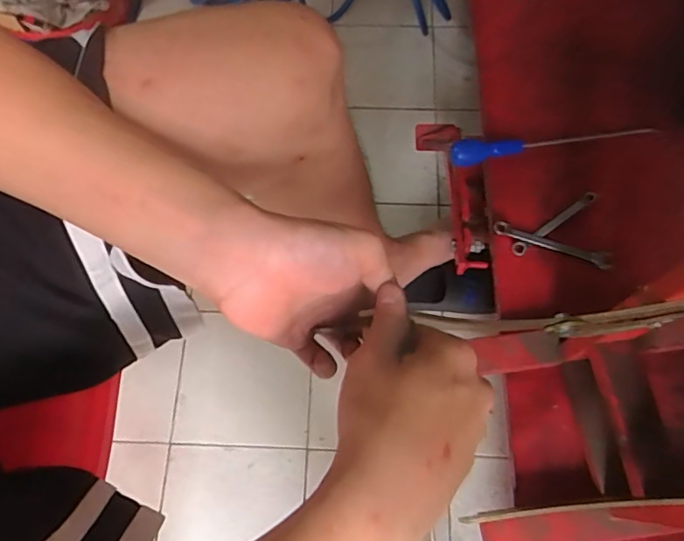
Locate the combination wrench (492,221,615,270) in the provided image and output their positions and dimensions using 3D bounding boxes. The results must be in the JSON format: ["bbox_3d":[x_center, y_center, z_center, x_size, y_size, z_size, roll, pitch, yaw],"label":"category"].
[{"bbox_3d":[0.261,-0.032,0.651,0.144,0.014,0.022,21,71,9],"label":"combination wrench"}]

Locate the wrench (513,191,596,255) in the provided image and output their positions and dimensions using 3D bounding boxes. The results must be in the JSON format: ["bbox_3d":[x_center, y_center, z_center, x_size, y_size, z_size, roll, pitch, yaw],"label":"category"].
[{"bbox_3d":[0.269,-0.060,0.659,0.131,0.013,0.016,-33,71,-11],"label":"wrench"}]

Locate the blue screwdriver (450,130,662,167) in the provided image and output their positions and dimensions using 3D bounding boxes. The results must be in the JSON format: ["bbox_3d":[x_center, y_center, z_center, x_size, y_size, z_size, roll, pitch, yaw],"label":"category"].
[{"bbox_3d":[0.271,-0.168,0.685,0.258,0.024,0.030,-8,69,-1],"label":"blue screwdriver"}]

